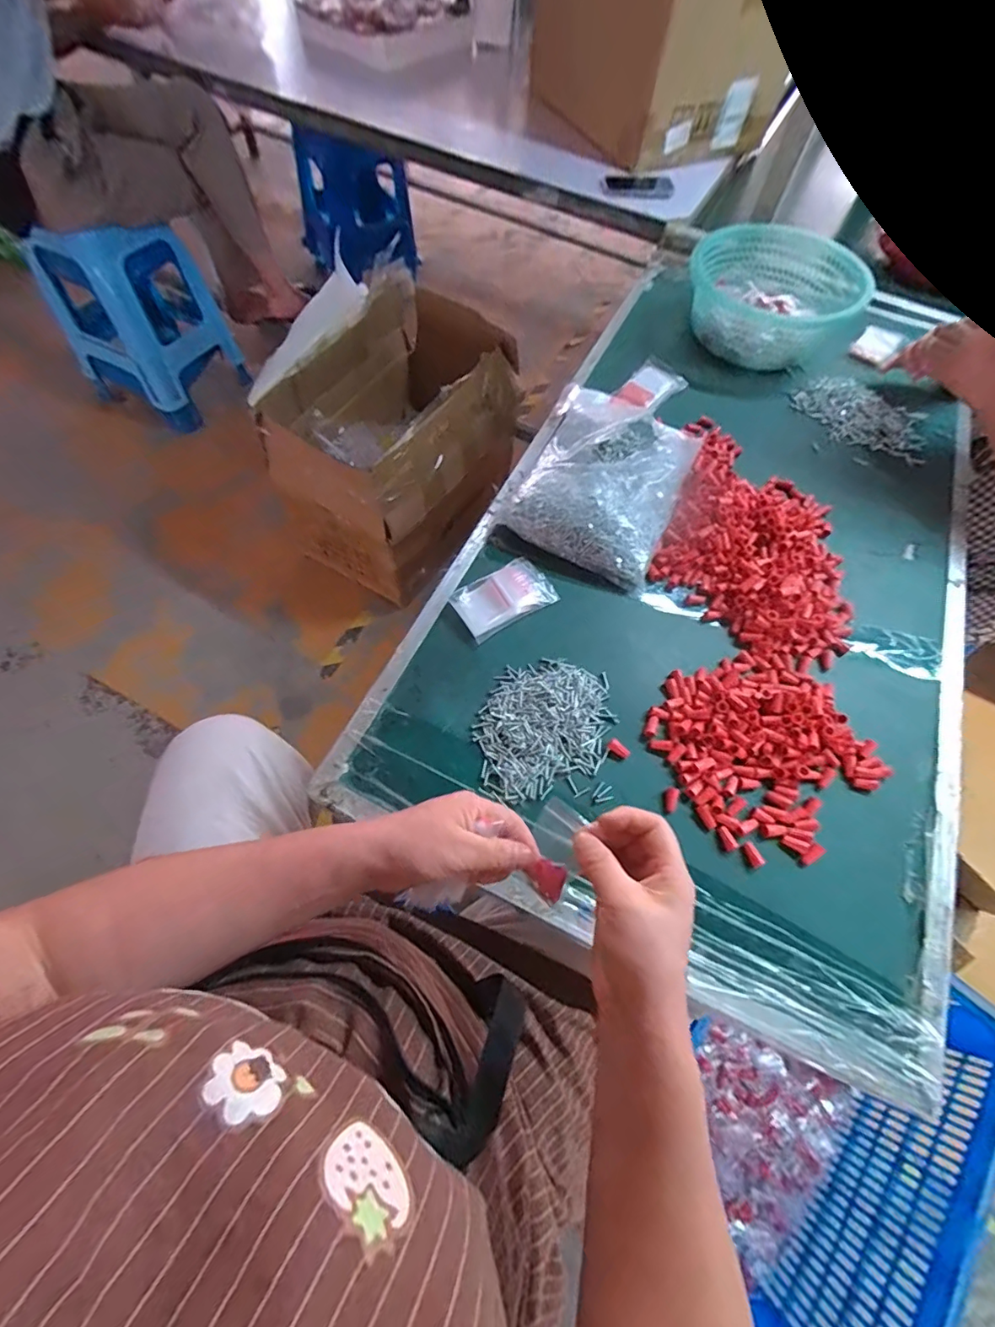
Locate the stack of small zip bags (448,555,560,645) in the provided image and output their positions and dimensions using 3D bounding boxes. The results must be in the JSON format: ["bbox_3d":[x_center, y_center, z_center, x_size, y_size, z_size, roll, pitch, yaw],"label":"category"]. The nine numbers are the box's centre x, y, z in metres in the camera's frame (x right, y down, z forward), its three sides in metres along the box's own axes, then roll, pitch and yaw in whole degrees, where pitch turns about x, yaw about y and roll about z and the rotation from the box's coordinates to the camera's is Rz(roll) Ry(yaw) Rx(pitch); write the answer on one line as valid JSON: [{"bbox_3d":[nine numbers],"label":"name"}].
[{"bbox_3d":[0.008,-0.080,0.595,0.117,0.010,0.074,-29,69,-16],"label":"stack of small zip bags"}]

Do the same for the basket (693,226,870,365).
[{"bbox_3d":[0.452,-0.616,0.836,0.273,0.092,0.261,21,64,7],"label":"basket"}]

